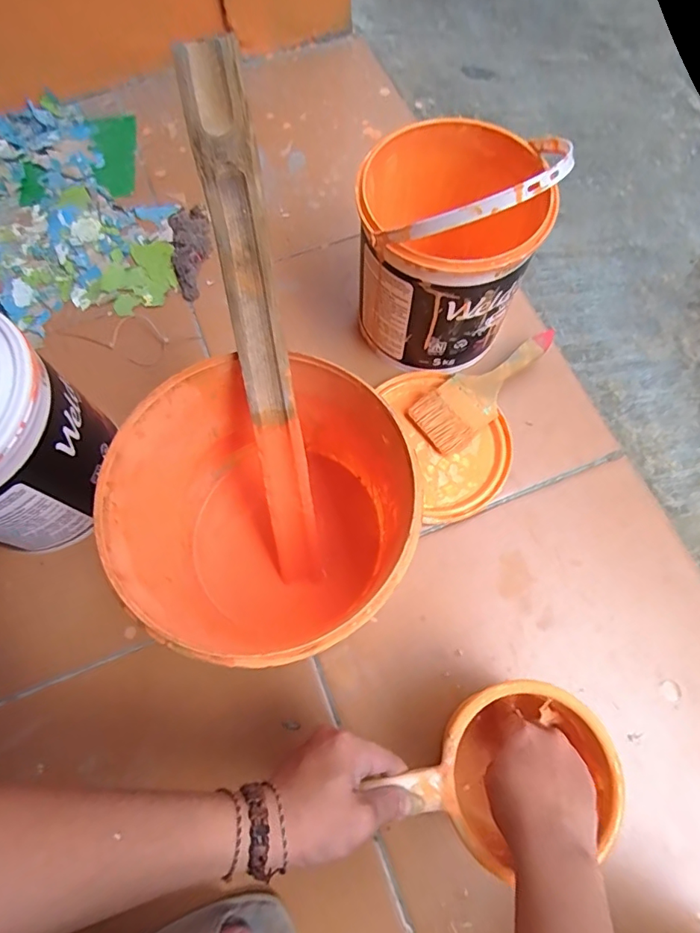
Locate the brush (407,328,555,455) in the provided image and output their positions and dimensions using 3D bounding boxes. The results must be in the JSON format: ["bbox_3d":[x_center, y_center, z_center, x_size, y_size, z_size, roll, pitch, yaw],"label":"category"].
[{"bbox_3d":[0.158,-0.089,0.561,0.186,0.023,0.066,-35,74,-10],"label":"brush"}]

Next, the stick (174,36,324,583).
[{"bbox_3d":[-0.062,-0.063,0.372,0.034,0.392,0.010,-7,30,-1],"label":"stick"}]

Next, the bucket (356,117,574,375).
[{"bbox_3d":[0.098,-0.237,0.497,0.175,0.218,0.190,6,71,4],"label":"bucket"}]

